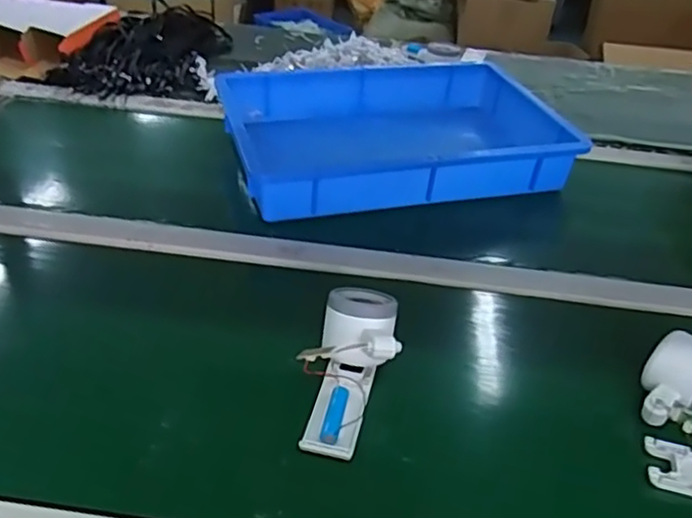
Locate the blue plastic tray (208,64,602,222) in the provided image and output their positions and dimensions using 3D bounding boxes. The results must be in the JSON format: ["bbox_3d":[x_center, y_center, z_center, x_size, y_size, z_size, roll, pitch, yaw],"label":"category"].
[{"bbox_3d":[0.062,-0.171,0.879,0.428,0.077,0.285,-8,37,-16],"label":"blue plastic tray"}]

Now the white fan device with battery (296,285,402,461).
[{"bbox_3d":[0.003,0.088,0.517,0.069,0.052,0.144,11,42,10],"label":"white fan device with battery"}]

